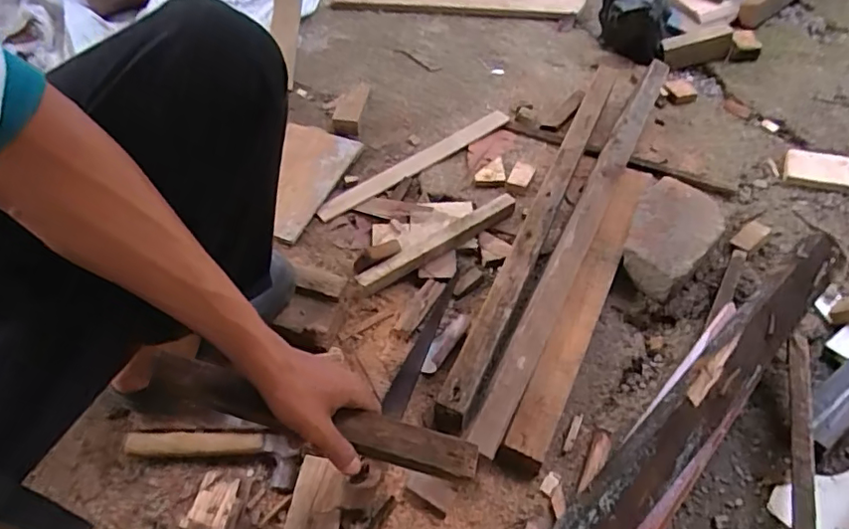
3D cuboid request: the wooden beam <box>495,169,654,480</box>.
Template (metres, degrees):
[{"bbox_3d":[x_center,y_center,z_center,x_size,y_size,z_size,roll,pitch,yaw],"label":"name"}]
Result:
[{"bbox_3d":[0.247,0.046,0.849,0.052,0.059,0.576,22,56,16],"label":"wooden beam"}]

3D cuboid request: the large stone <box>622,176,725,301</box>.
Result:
[{"bbox_3d":[0.397,-0.045,0.916,0.129,0.090,0.225,21,55,15],"label":"large stone"}]

